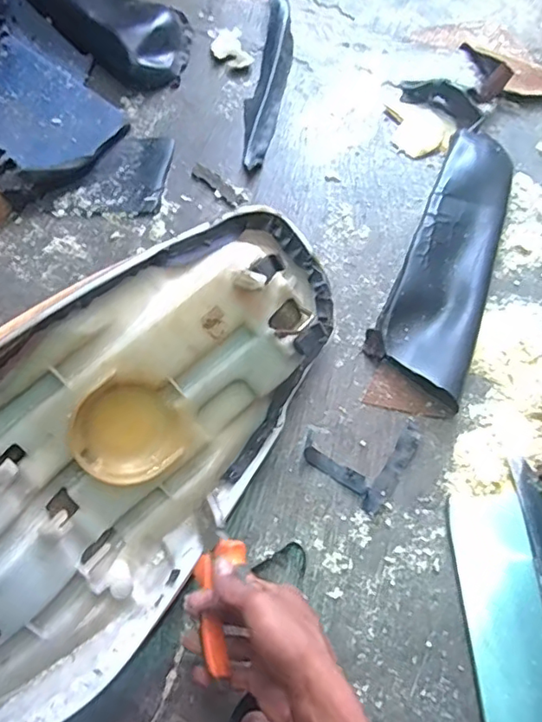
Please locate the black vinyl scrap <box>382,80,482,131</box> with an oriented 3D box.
[{"bbox_3d":[0.222,-0.364,0.767,0.141,0.042,0.025,35,72,12],"label":"black vinyl scrap"}]

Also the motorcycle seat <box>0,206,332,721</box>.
[{"bbox_3d":[-0.195,0.119,0.490,0.676,0.135,0.257,-46,114,-13],"label":"motorcycle seat"}]

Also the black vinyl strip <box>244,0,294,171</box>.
[{"bbox_3d":[-0.001,-0.404,0.787,0.049,0.034,0.307,10,69,4],"label":"black vinyl strip"}]

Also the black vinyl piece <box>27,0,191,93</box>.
[{"bbox_3d":[-0.235,-0.508,0.806,0.273,0.082,0.138,36,72,13],"label":"black vinyl piece"}]

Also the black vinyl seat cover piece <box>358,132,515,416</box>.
[{"bbox_3d":[0.214,-0.124,0.667,0.115,0.046,0.350,20,70,7],"label":"black vinyl seat cover piece"}]

